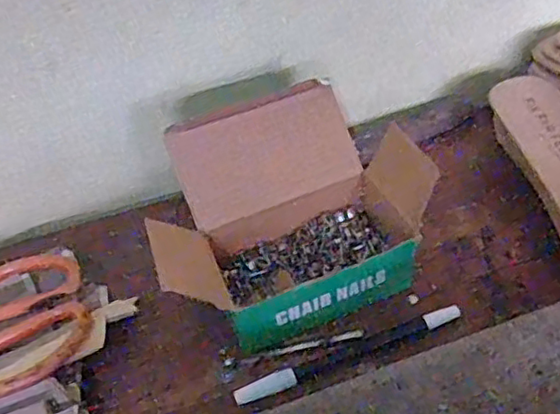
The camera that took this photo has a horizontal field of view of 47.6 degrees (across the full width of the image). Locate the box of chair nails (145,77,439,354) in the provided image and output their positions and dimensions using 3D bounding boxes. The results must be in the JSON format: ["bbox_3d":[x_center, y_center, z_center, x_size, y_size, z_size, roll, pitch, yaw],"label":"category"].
[{"bbox_3d":[0.015,0.001,0.418,0.186,0.109,0.117,-19,47,-10],"label":"box of chair nails"}]

